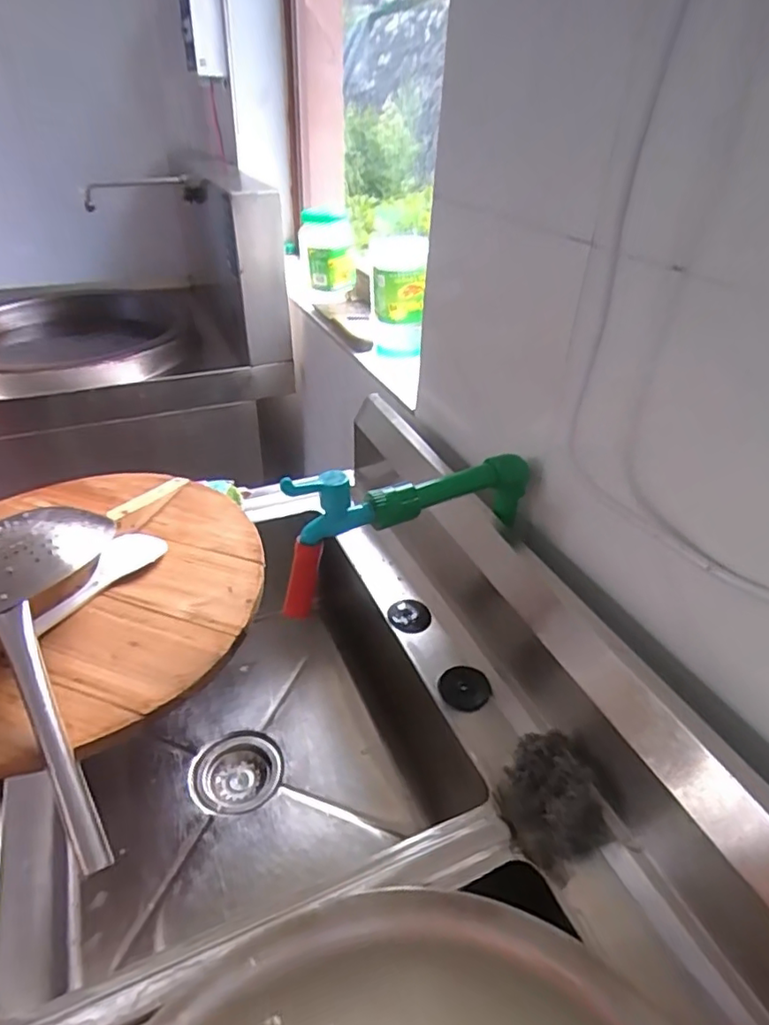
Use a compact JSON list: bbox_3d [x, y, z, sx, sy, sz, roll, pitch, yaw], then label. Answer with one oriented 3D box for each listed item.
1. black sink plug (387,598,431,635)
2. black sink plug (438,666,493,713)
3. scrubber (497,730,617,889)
[{"bbox_3d":[0.032,0.131,0.746,0.050,0.009,0.054,2,36,-1],"label":"black sink plug"},{"bbox_3d":[0.089,0.192,0.650,0.056,0.008,0.054,0,32,0],"label":"black sink plug"},{"bbox_3d":[0.147,0.249,0.524,0.089,0.054,0.098,-20,38,-29],"label":"scrubber"}]

